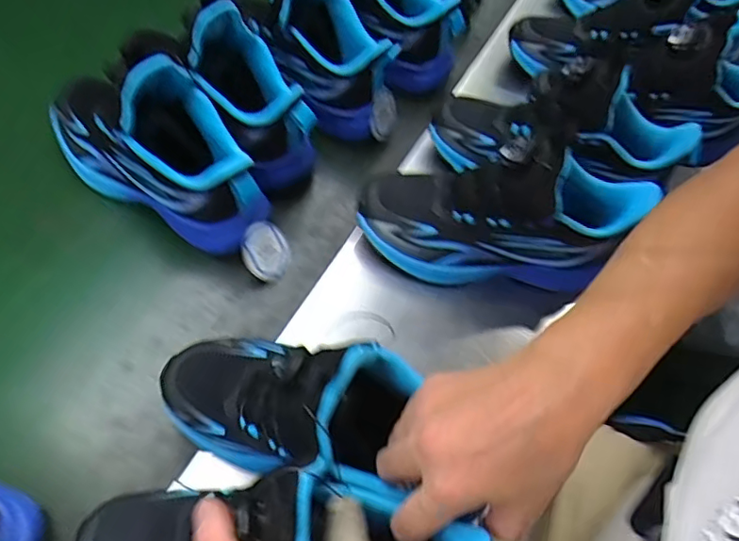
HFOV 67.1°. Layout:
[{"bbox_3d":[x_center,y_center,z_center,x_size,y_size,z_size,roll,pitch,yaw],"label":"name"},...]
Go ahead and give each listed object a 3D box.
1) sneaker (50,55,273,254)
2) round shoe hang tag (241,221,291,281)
[{"bbox_3d":[-0.176,-0.110,0.477,0.200,0.132,0.087,27,61,11],"label":"sneaker"},{"bbox_3d":[-0.091,-0.018,0.495,0.006,0.052,0.045,-6,40,44],"label":"round shoe hang tag"}]

